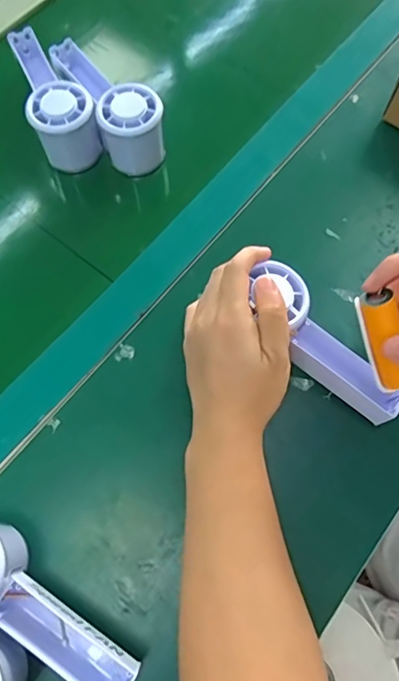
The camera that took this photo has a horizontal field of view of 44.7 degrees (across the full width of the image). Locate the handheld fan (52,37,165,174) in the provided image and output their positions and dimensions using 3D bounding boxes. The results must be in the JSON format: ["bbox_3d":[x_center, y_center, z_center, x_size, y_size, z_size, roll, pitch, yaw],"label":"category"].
[{"bbox_3d":[-0.087,-0.230,0.463,0.052,0.064,0.148,-29,71,-9],"label":"handheld fan"}]

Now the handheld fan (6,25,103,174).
[{"bbox_3d":[-0.142,-0.238,0.463,0.052,0.058,0.149,-23,70,-6],"label":"handheld fan"}]

